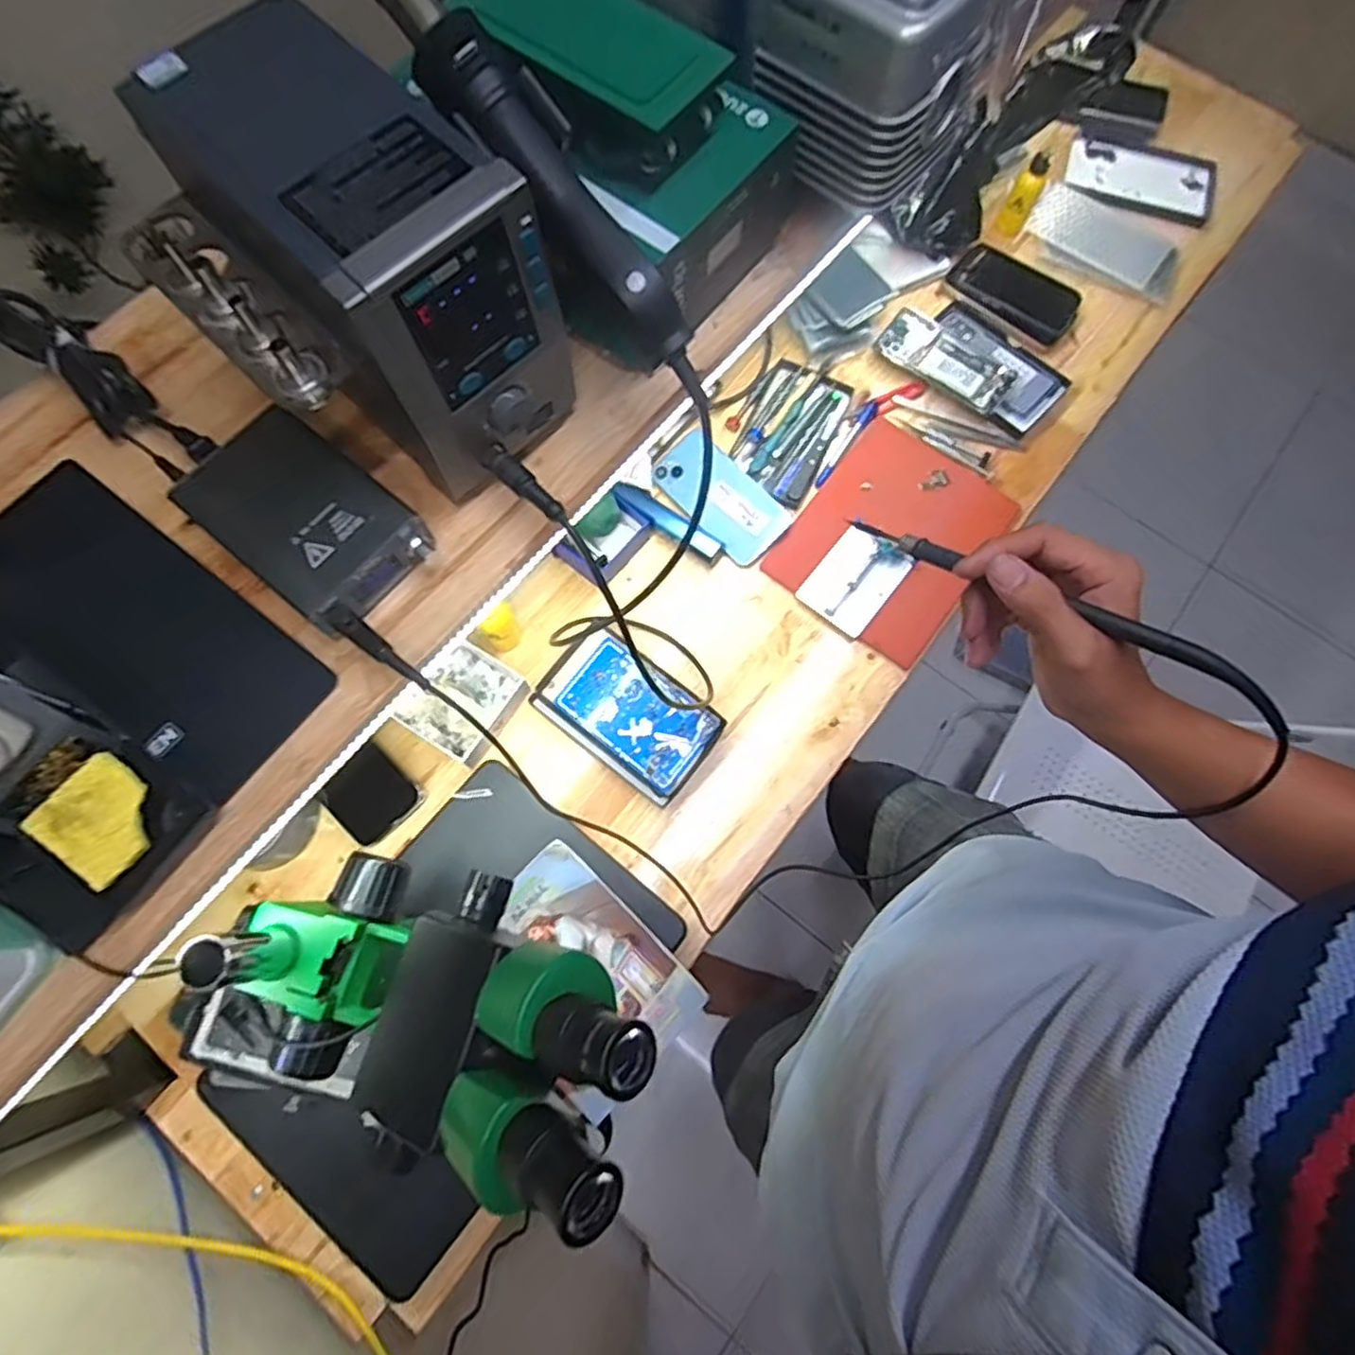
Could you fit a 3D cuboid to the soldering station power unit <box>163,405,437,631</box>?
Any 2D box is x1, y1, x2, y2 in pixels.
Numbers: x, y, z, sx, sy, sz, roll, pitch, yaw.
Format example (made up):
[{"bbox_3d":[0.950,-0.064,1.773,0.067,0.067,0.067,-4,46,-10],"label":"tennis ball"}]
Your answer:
[{"bbox_3d":[-0.227,-0.098,0.433,0.132,0.034,0.086,39,77,9],"label":"soldering station power unit"}]

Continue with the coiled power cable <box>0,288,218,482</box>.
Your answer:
[{"bbox_3d":[-0.372,-0.192,0.456,0.186,0.047,0.051,37,77,8],"label":"coiled power cable"}]

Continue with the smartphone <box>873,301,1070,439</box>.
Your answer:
[{"bbox_3d":[0.362,-0.388,0.858,0.212,0.022,0.127,40,77,9],"label":"smartphone"}]

